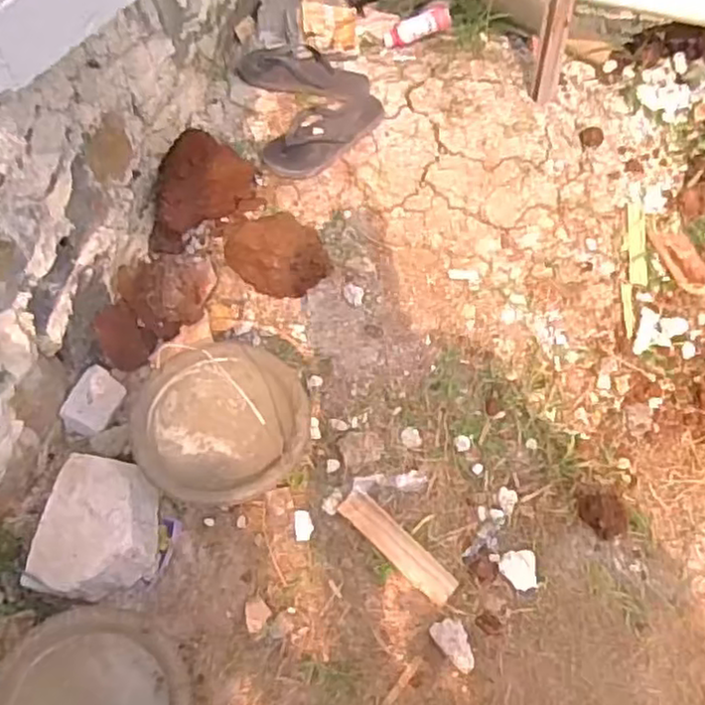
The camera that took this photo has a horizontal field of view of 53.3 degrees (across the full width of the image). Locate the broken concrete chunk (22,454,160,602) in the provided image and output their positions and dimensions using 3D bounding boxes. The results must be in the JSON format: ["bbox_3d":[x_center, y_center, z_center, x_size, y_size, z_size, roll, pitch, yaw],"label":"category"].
[{"bbox_3d":[-0.383,0.270,1.066,0.159,0.104,0.192,4,62,1],"label":"broken concrete chunk"}]

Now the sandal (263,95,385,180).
[{"bbox_3d":[-0.049,-0.438,1.391,0.264,0.052,0.100,-40,70,-19],"label":"sandal"}]

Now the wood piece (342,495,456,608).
[{"bbox_3d":[0.072,0.304,1.102,0.213,0.011,0.050,41,69,18],"label":"wood piece"}]

